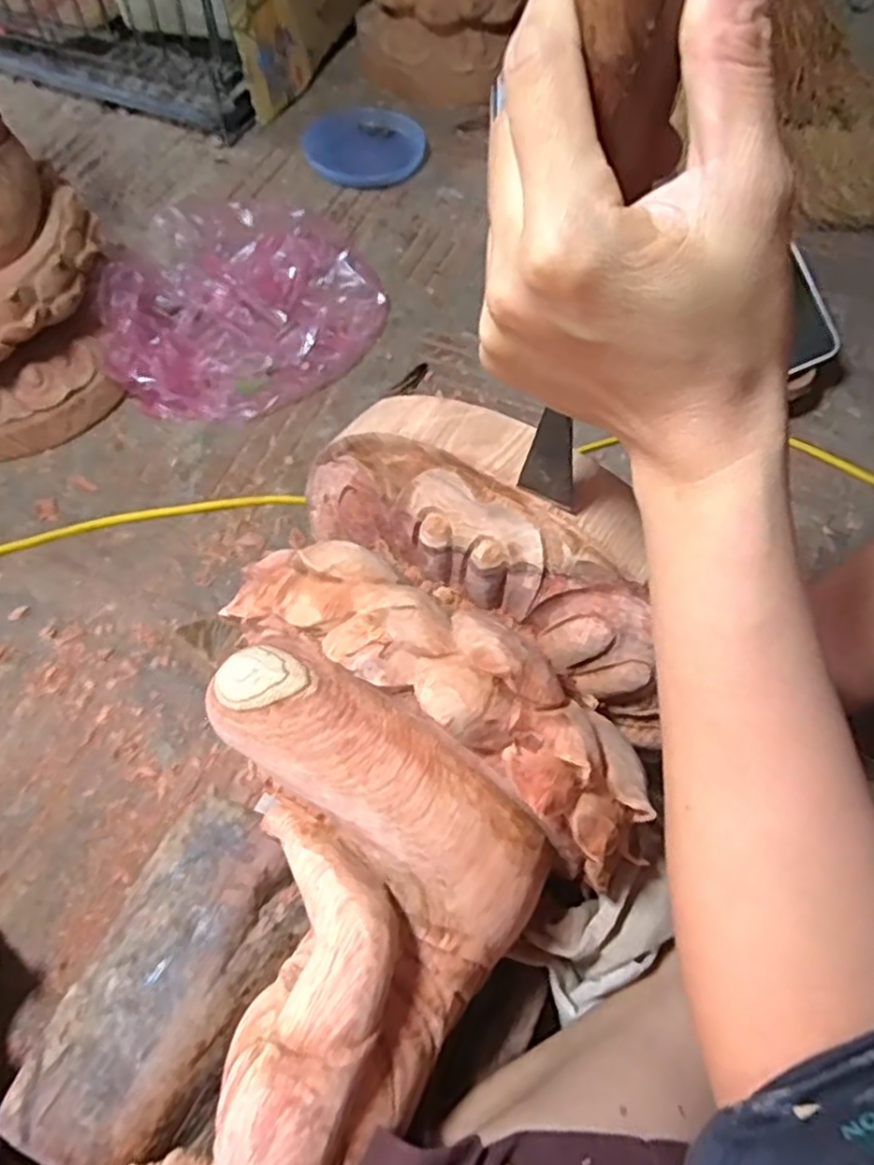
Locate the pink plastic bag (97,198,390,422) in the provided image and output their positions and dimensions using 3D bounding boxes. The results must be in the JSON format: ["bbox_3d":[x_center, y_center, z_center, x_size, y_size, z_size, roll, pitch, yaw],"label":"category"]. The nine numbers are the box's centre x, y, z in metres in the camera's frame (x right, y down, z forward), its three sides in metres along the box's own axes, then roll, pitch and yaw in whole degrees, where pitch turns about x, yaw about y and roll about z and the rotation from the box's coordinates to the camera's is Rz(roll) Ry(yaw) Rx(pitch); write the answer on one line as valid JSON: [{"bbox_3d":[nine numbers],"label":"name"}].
[{"bbox_3d":[-0.170,-0.261,0.653,0.240,0.076,0.216,-6,61,-5],"label":"pink plastic bag"}]

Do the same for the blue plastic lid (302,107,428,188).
[{"bbox_3d":[-0.089,-0.504,0.834,0.134,0.024,0.131,1,61,-2],"label":"blue plastic lid"}]

